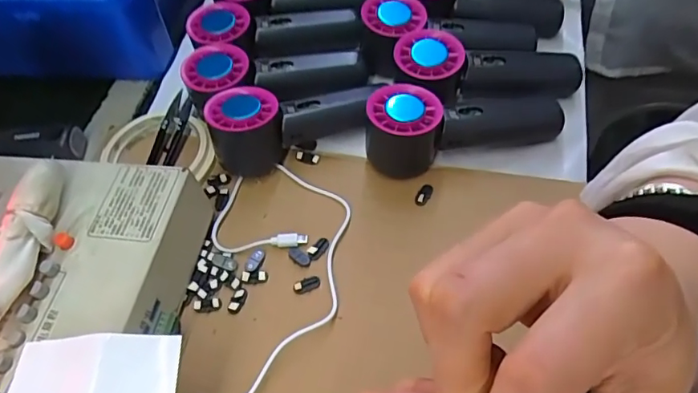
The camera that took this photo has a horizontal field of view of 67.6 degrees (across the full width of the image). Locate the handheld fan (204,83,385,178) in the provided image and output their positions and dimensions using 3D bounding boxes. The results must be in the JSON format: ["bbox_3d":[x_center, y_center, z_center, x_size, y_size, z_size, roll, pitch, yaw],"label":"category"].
[{"bbox_3d":[-0.041,-0.070,0.435,0.144,0.055,0.060,-28,57,-11],"label":"handheld fan"}]

